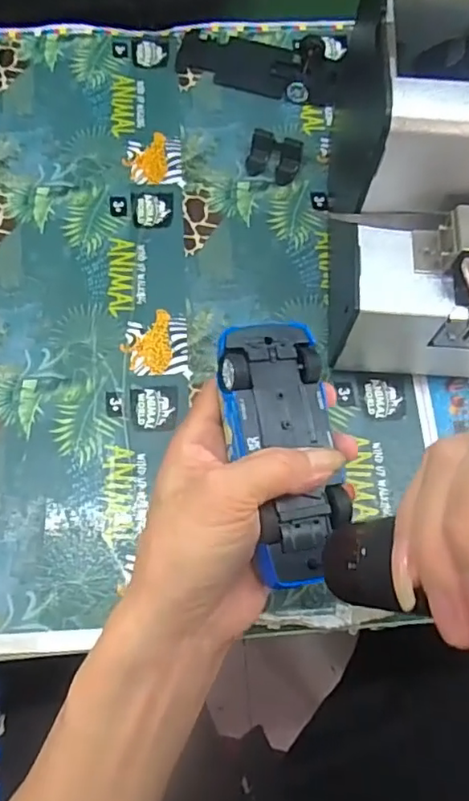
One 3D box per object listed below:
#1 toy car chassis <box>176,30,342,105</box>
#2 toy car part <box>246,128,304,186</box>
[{"bbox_3d":[0.020,-0.260,0.438,0.124,0.014,0.054,18,72,4],"label":"toy car chassis"},{"bbox_3d":[0.028,-0.173,0.406,0.037,0.016,0.027,19,72,5],"label":"toy car part"}]

